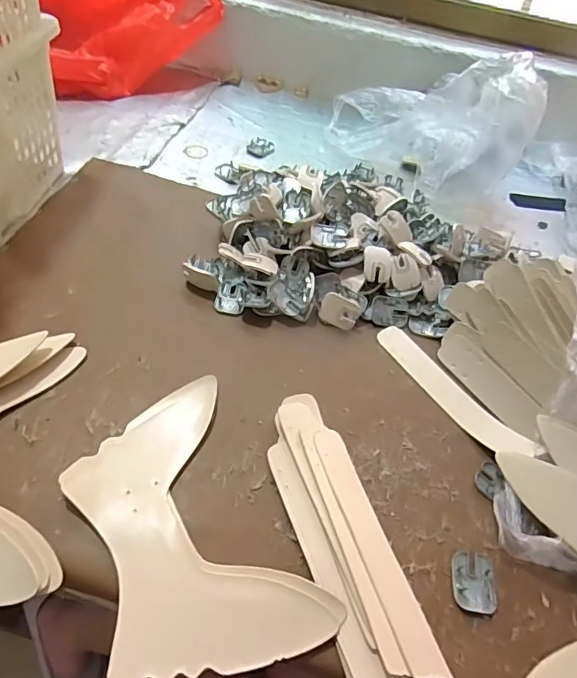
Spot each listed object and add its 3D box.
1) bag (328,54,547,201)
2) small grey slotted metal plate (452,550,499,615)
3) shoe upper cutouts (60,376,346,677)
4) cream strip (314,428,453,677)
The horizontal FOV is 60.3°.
[{"bbox_3d":[0.180,-0.299,0.662,0.276,0.158,0.114,25,51,12],"label":"bag"},{"bbox_3d":[0.136,0.177,0.361,0.031,0.004,0.039,7,52,2],"label":"small grey slotted metal plate"},{"bbox_3d":[-0.076,0.134,0.356,0.135,0.012,0.214,-24,57,-21],"label":"shoe upper cutouts"},{"bbox_3d":[0.062,0.147,0.367,0.034,0.004,0.182,4,46,-35],"label":"cream strip"}]

